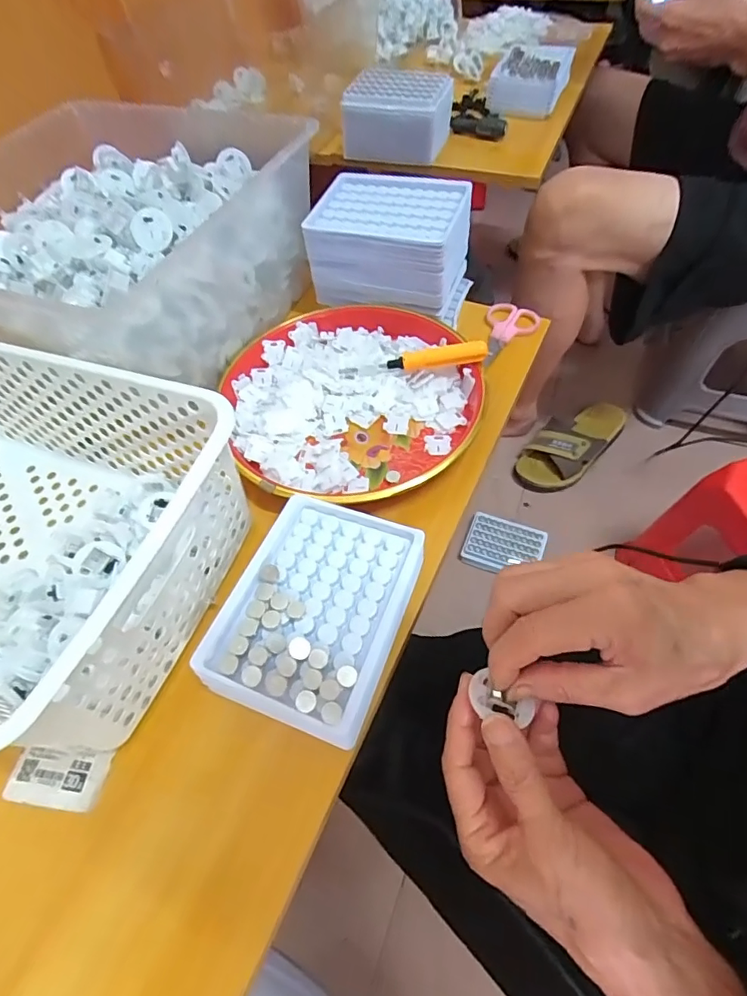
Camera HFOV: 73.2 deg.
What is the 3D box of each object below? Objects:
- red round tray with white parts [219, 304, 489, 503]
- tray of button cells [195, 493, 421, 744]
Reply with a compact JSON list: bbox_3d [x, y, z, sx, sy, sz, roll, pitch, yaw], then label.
[{"bbox_3d":[-0.021,-0.088,0.428,0.212,0.030,0.206,-2,57,3],"label":"red round tray with white parts"},{"bbox_3d":[-0.034,0.067,0.312,0.100,0.031,0.134,16,60,14],"label":"tray of button cells"}]

